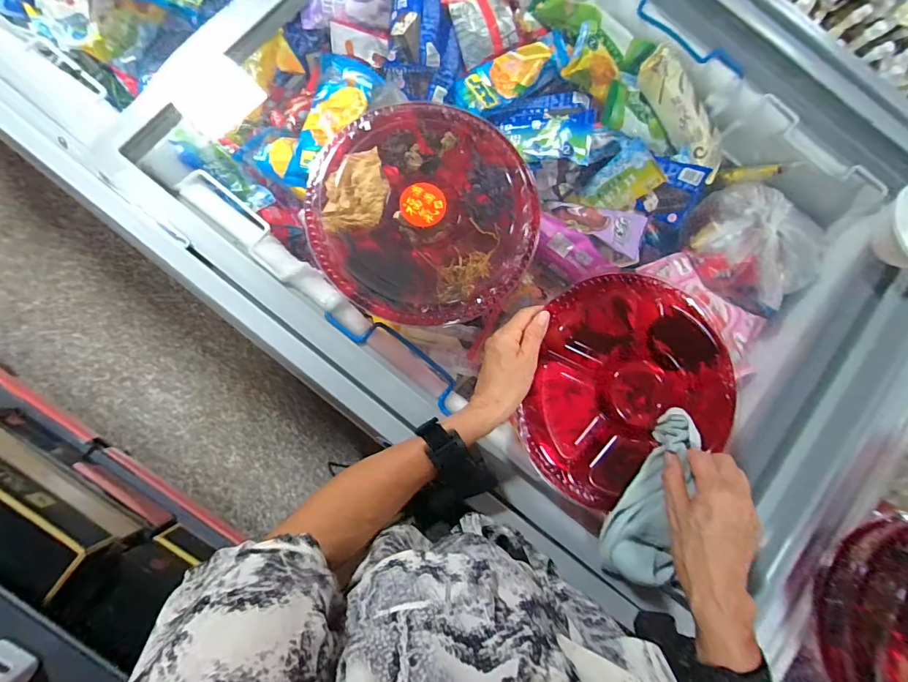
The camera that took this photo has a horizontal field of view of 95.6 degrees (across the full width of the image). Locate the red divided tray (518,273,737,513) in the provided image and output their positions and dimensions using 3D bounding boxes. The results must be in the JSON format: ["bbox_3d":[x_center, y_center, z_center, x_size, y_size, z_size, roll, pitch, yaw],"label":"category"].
[{"bbox_3d":[0.177,0.040,0.444,0.235,0.040,0.207,-29,86,-8],"label":"red divided tray"}]

